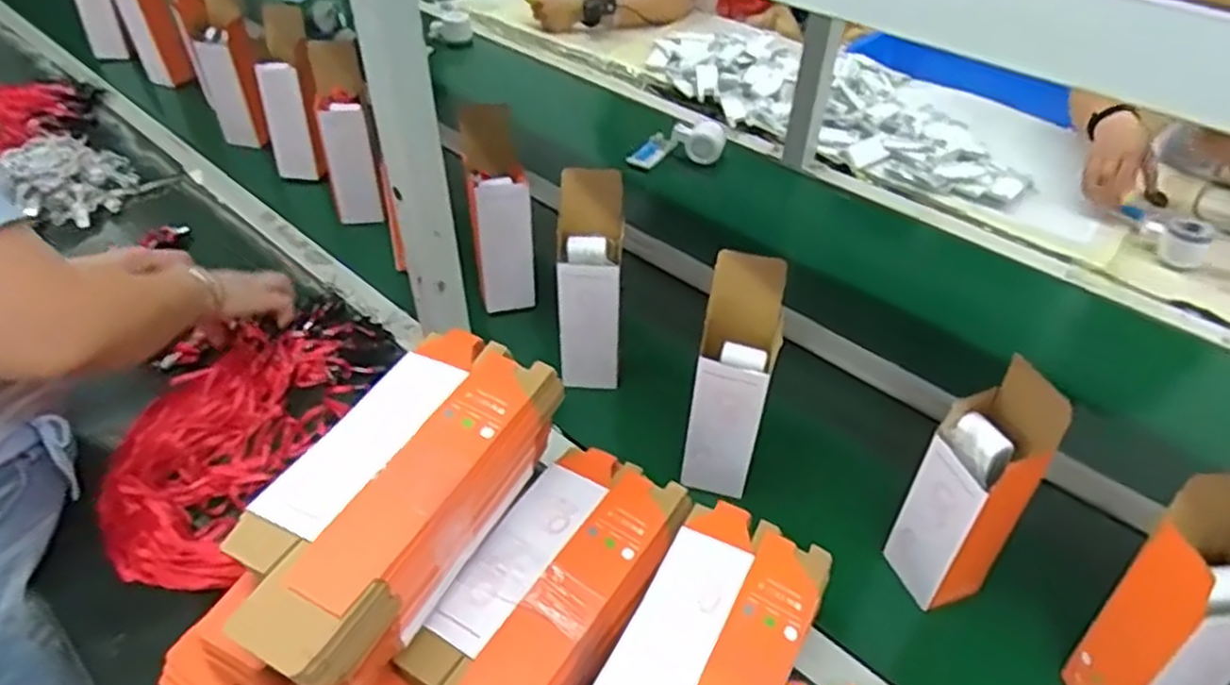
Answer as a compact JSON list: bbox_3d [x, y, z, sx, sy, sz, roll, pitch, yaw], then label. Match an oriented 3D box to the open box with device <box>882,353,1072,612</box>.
[{"bbox_3d":[0.286,0.121,0.613,0.064,0.212,0.074,-17,44,-16],"label":"open box with device"}]

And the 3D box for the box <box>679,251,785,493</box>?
[{"bbox_3d":[0.109,0.035,0.699,0.065,0.222,0.074,11,44,14],"label":"box"}]

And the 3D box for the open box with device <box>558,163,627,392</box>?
[{"bbox_3d":[-0.025,-0.062,0.802,0.070,0.218,0.086,0,42,3],"label":"open box with device"}]

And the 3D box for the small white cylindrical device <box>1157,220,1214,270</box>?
[{"bbox_3d":[0.783,-0.134,1.044,0.057,0.051,0.054,-1,42,1],"label":"small white cylindrical device"}]

